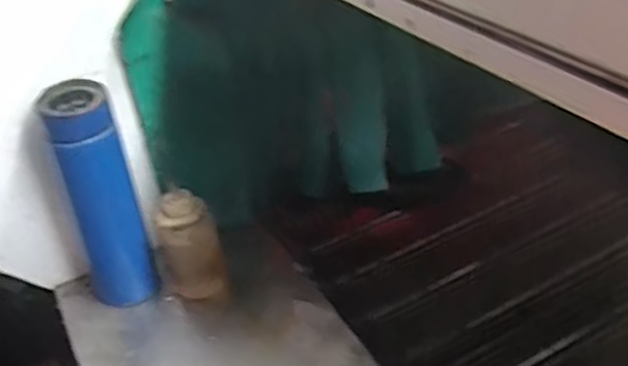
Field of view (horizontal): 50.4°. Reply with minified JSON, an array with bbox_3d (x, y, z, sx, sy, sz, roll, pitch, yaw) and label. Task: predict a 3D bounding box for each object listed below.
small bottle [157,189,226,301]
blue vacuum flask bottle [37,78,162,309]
[{"bbox_3d":[-0.122,0.061,0.654,0.058,0.112,0.046,-17,36,-12],"label":"small bottle"},{"bbox_3d":[-0.202,0.016,0.638,0.069,0.216,0.061,-17,36,-12],"label":"blue vacuum flask bottle"}]

